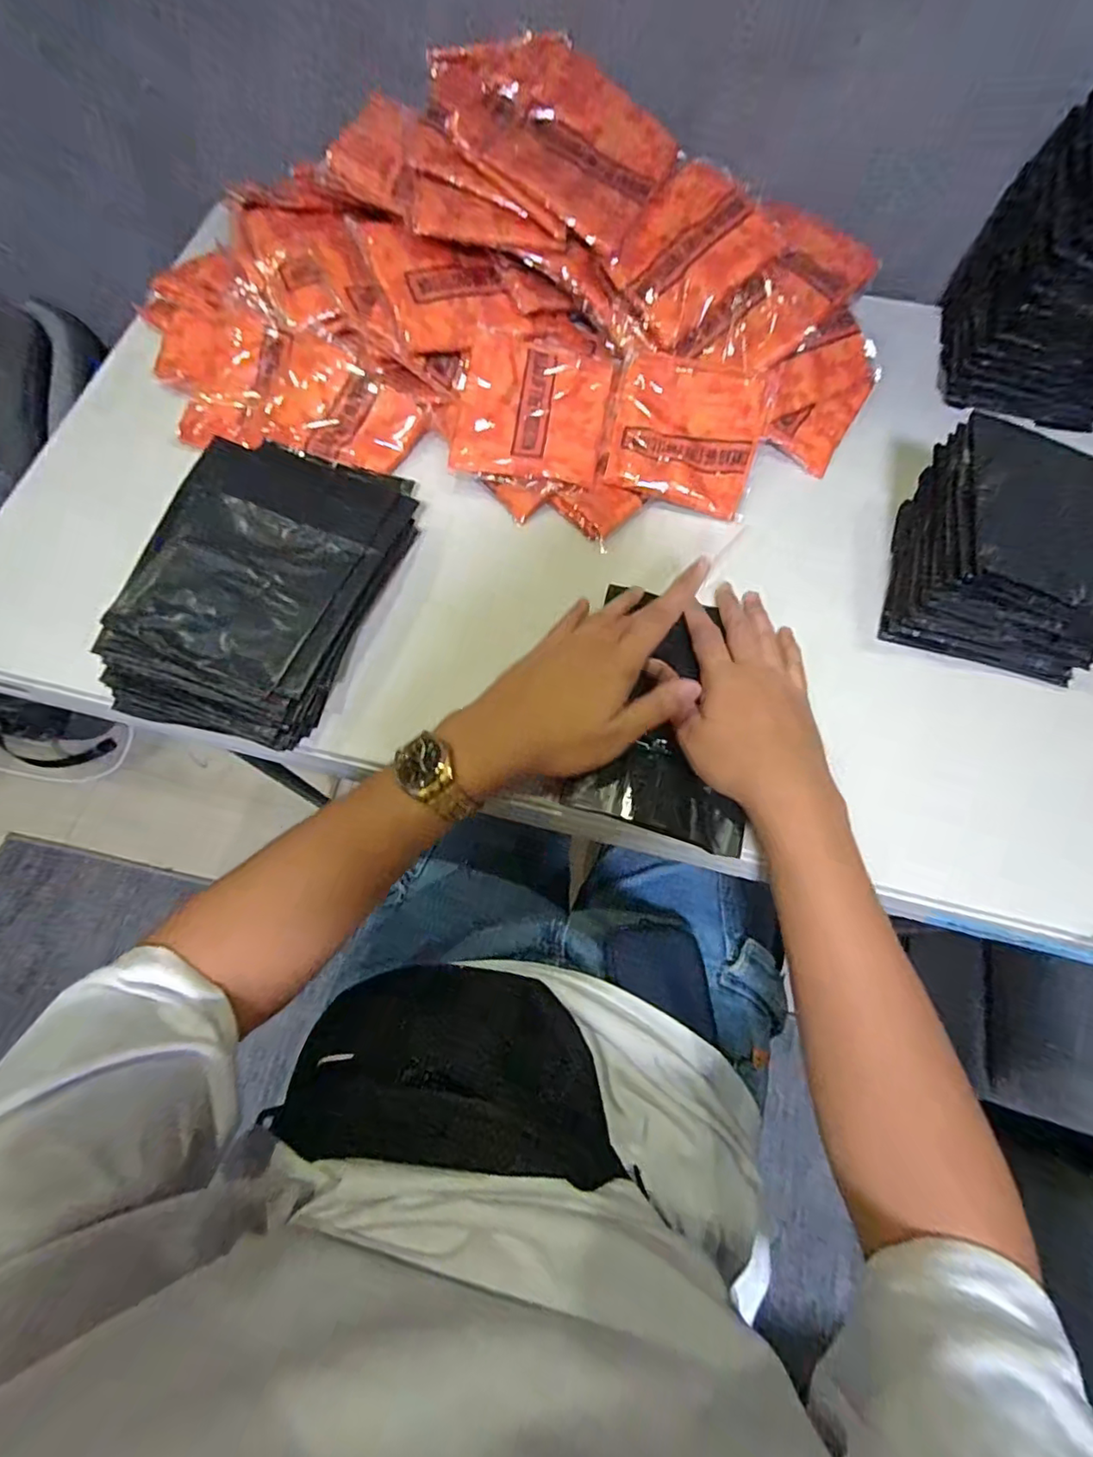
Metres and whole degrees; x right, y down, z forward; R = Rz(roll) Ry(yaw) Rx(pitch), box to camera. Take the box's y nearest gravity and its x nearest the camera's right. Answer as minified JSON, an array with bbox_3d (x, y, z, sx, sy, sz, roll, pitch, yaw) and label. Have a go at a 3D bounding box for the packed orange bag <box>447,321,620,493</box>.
[{"bbox_3d":[-0.009,-0.274,0.503,0.126,0.012,0.132,11,84,-3],"label":"packed orange bag"}]

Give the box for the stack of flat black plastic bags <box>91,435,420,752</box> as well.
[{"bbox_3d":[-0.208,-0.110,0.437,0.162,0.049,0.233,13,70,5],"label":"stack of flat black plastic bags"}]

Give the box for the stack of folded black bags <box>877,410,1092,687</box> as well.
[{"bbox_3d":[0.340,-0.129,0.422,0.141,0.103,0.130,16,71,6],"label":"stack of folded black bags"}]

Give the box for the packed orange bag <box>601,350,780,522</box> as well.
[{"bbox_3d":[0.120,-0.256,0.500,0.125,0.018,0.122,14,93,6],"label":"packed orange bag"}]

